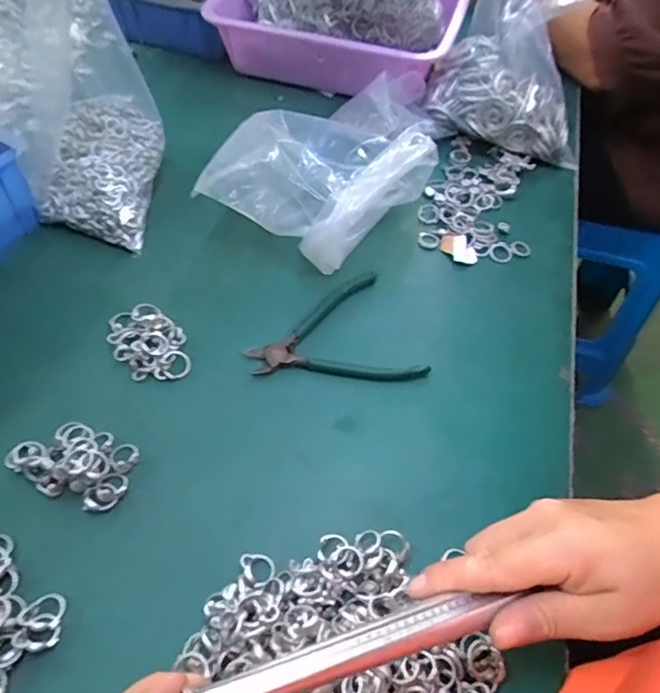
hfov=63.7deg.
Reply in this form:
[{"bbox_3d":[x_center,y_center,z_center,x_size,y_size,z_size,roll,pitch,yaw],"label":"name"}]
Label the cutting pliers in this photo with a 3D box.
[{"bbox_3d":[-0.002,-0.006,0.457,0.137,0.010,0.118,-16,58,-14],"label":"cutting pliers"}]

